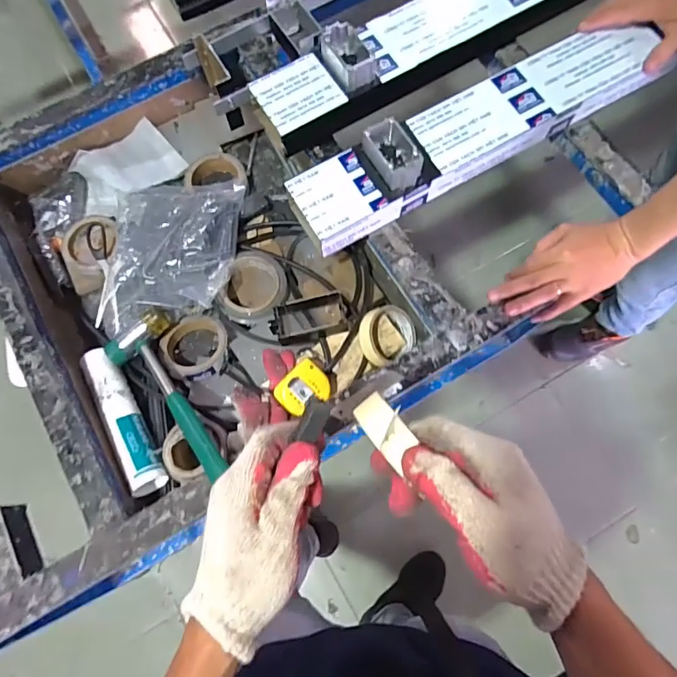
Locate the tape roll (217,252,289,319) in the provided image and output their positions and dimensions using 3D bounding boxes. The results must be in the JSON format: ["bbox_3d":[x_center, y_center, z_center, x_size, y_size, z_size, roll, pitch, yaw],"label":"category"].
[{"bbox_3d":[-0.128,-0.081,0.717,0.102,0.035,0.098,-1,74,2],"label":"tape roll"}]

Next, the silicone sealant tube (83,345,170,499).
[{"bbox_3d":[-0.298,0.105,0.642,0.048,0.042,0.219,-31,75,-7],"label":"silicone sealant tube"}]

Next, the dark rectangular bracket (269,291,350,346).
[{"bbox_3d":[-0.043,-0.030,0.690,0.110,0.042,0.059,-14,74,-2],"label":"dark rectangular bracket"}]

